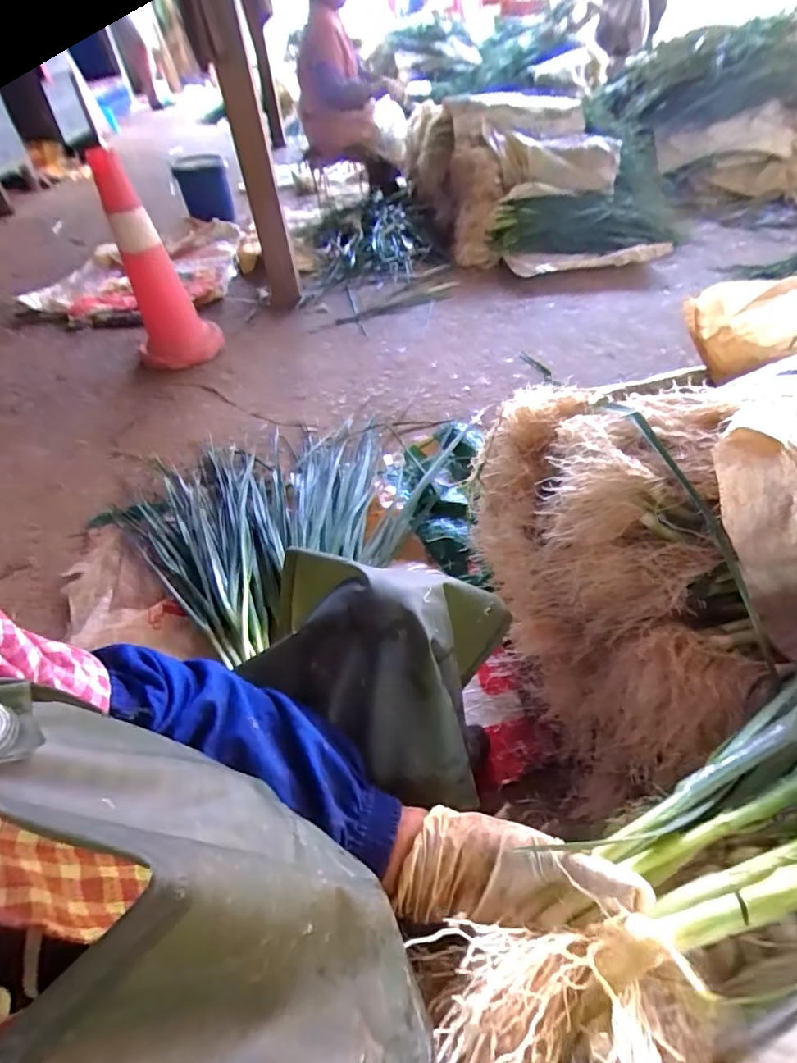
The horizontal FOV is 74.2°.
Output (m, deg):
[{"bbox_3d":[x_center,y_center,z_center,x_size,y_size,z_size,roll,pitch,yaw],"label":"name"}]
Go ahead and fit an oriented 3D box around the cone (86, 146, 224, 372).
[{"bbox_3d":[-0.731,-0.771,1.555,0.239,0.543,0.244,-23,49,-16],"label":"cone"}]

